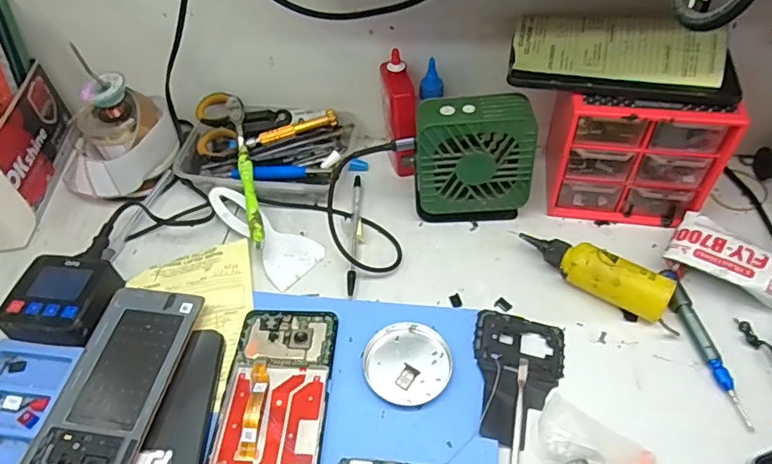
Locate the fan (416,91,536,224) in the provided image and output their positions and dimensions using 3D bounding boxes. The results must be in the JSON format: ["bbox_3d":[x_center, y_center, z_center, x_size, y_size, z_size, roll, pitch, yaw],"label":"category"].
[{"bbox_3d":[0.074,-0.059,0.470,0.099,0.111,0.044,-2,49,1],"label":"fan"}]

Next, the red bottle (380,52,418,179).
[{"bbox_3d":[0.012,-0.104,0.509,0.029,0.118,0.044,-2,49,0],"label":"red bottle"}]

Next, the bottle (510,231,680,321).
[{"bbox_3d":[0.163,0.033,0.436,0.122,0.037,0.028,26,55,22],"label":"bottle"}]

